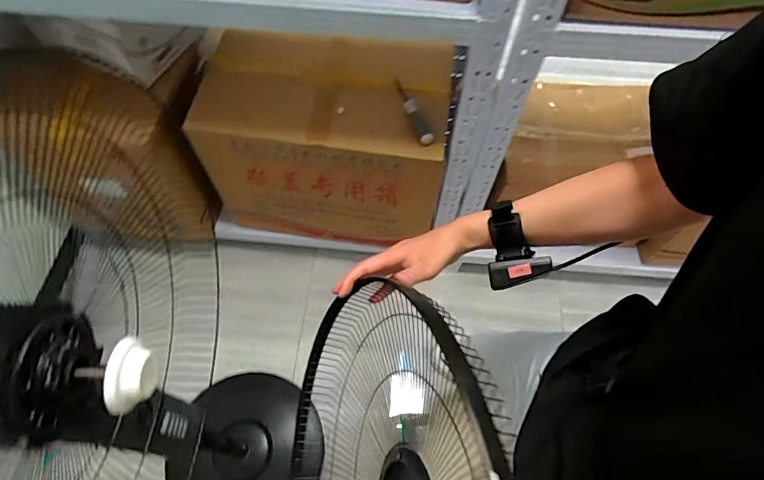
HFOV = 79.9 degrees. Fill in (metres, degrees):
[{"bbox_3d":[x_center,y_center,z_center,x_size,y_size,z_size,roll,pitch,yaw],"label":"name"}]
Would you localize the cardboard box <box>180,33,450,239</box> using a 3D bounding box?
[{"bbox_3d":[-0.147,-0.275,1.225,0.598,0.504,0.367,5,63,2],"label":"cardboard box"}]

